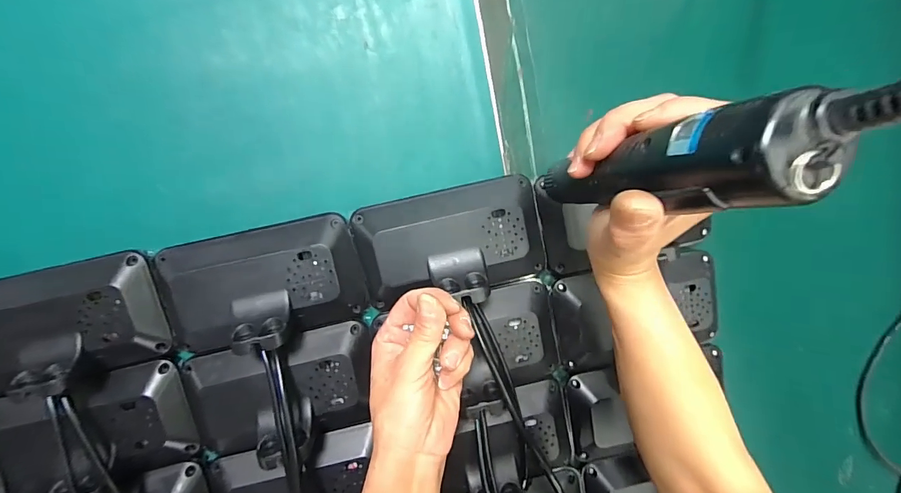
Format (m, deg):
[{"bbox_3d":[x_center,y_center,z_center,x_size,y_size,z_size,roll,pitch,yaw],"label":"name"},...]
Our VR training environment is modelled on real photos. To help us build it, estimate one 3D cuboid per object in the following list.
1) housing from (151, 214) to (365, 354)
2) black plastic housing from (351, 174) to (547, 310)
[{"bbox_3d":[-0.157,0.033,0.342,0.162,0.055,0.094,-14,98,-4],"label":"housing"},{"bbox_3d":[0.002,-0.003,0.353,0.158,0.049,0.092,-13,98,-4],"label":"black plastic housing"}]

